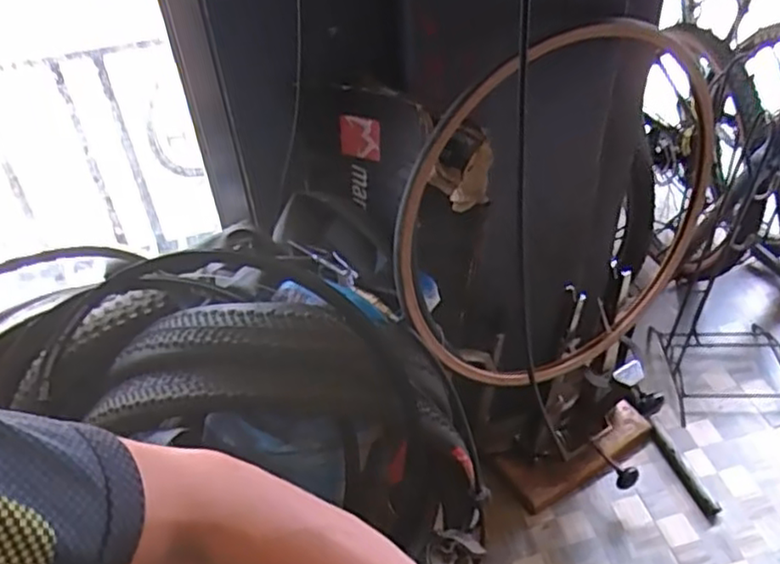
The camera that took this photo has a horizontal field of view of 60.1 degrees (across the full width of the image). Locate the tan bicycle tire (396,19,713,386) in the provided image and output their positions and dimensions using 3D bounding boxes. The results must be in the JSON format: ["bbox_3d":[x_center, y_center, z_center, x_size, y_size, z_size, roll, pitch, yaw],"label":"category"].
[{"bbox_3d":[0.302,-0.107,1.116,0.611,0.604,0.067,-8,28,-25],"label":"tan bicycle tire"}]

